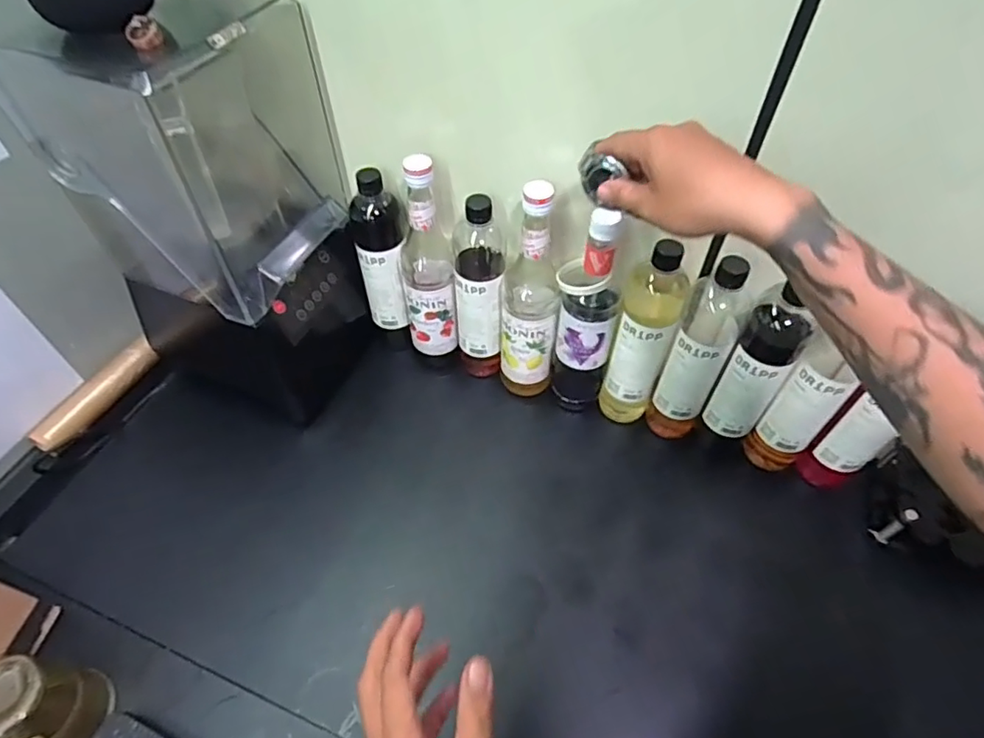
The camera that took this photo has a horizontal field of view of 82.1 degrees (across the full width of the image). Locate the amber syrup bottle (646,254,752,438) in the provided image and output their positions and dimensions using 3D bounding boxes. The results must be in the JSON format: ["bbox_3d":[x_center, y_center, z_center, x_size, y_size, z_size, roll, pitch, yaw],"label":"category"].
[{"bbox_3d":[0.249,-0.017,0.682,0.066,0.279,0.068,20,54,15],"label":"amber syrup bottle"}]

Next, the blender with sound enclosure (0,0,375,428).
[{"bbox_3d":[-0.319,-0.181,0.701,0.231,0.464,0.226,20,54,15],"label":"blender with sound enclosure"}]

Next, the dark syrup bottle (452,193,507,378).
[{"bbox_3d":[-0.017,-0.089,0.741,0.064,0.281,0.060,-4,52,-4],"label":"dark syrup bottle"}]

